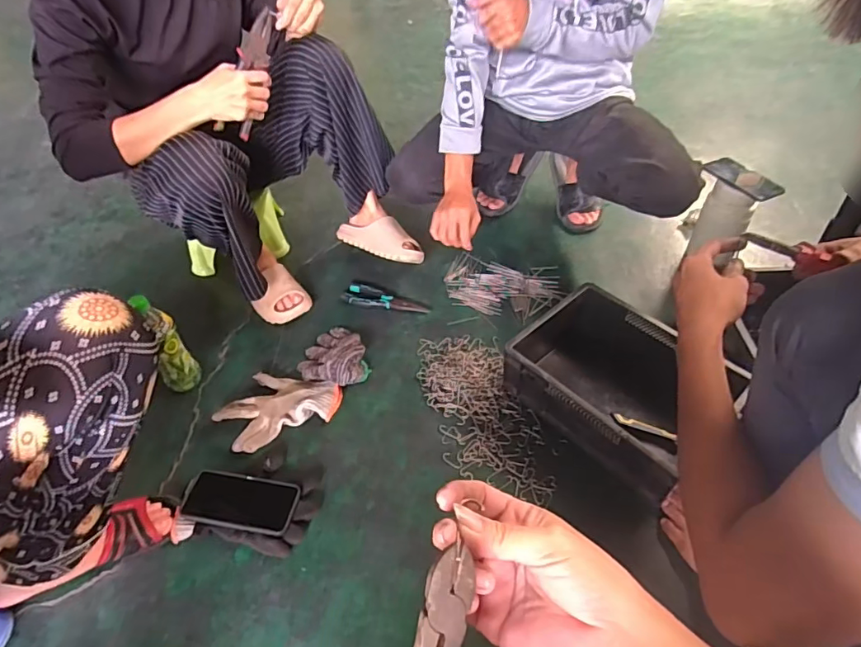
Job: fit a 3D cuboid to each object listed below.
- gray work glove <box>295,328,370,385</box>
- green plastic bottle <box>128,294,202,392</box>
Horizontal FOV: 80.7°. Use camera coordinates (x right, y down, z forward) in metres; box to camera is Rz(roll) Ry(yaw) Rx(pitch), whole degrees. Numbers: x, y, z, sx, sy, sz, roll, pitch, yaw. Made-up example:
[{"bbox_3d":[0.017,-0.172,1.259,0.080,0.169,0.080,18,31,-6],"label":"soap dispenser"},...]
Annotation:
[{"bbox_3d":[-0.198,0.060,1.002,0.132,0.057,0.165,-19,46,-13],"label":"gray work glove"},{"bbox_3d":[-0.485,0.045,0.931,0.055,0.210,0.060,2,45,9],"label":"green plastic bottle"}]

